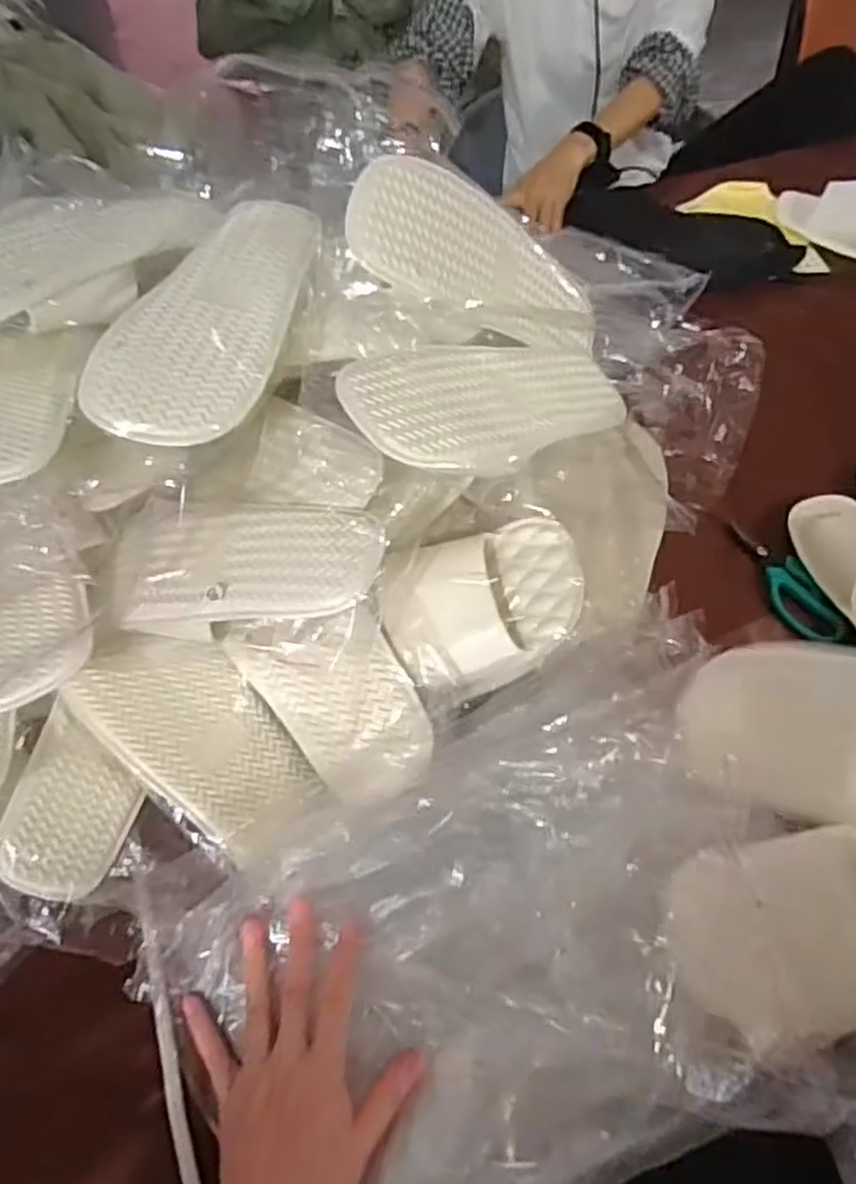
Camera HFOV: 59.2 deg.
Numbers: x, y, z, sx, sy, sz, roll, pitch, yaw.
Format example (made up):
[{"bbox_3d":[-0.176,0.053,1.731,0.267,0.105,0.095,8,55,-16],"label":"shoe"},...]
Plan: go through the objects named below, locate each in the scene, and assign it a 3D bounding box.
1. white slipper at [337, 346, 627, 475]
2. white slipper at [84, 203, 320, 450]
[{"bbox_3d":[0.046,-0.127,0.516,0.220,0.030,0.090,-16,73,-27],"label":"white slipper"},{"bbox_3d":[-0.144,-0.189,0.511,0.104,0.037,0.232,11,55,6],"label":"white slipper"}]

